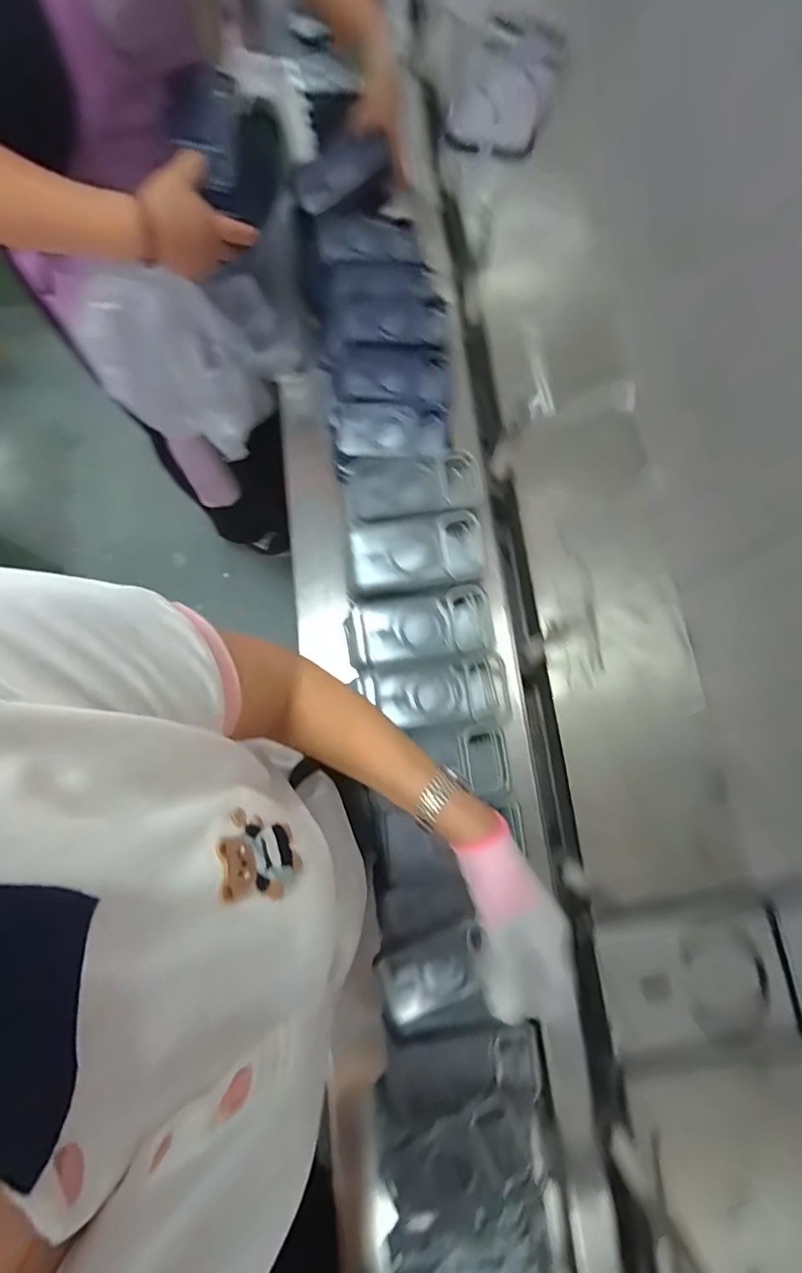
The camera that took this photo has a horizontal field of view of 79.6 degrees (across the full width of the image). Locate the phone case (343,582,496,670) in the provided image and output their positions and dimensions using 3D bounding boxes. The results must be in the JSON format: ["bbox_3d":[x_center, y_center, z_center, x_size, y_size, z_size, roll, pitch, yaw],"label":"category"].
[{"bbox_3d":[0.020,-0.010,0.569,0.171,0.018,0.074,-12,83,7],"label":"phone case"}]

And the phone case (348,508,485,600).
[{"bbox_3d":[0.015,-0.096,0.557,0.152,0.020,0.082,-10,81,5],"label":"phone case"}]

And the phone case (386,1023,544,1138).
[{"bbox_3d":[0.066,0.466,0.515,0.163,0.021,0.070,-14,76,-3],"label":"phone case"}]

